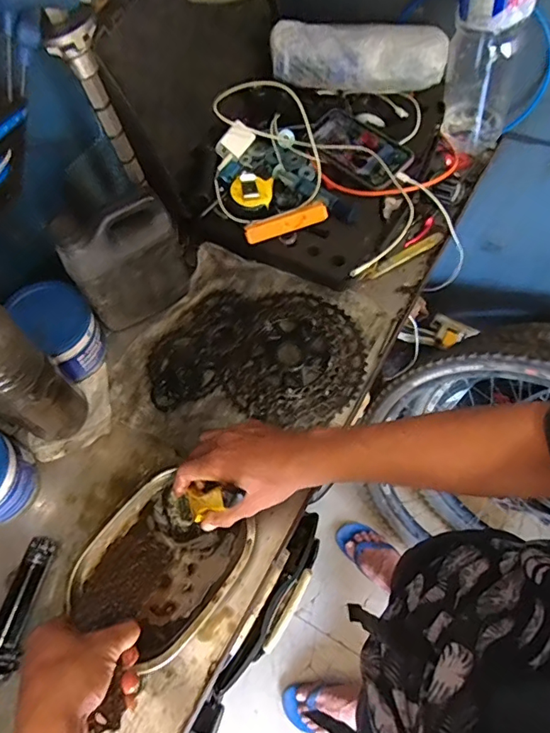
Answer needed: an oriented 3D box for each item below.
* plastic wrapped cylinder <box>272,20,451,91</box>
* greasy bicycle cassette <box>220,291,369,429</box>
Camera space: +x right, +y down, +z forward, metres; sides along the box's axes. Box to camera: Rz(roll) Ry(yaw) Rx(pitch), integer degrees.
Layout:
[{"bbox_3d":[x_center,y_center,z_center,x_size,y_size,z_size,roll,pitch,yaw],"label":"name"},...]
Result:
[{"bbox_3d":[0.119,-0.450,0.711,0.248,0.072,0.058,12,67,7],"label":"plastic wrapped cylinder"},{"bbox_3d":[0.029,-0.016,0.647,0.176,0.018,0.184,12,67,7],"label":"greasy bicycle cassette"}]

